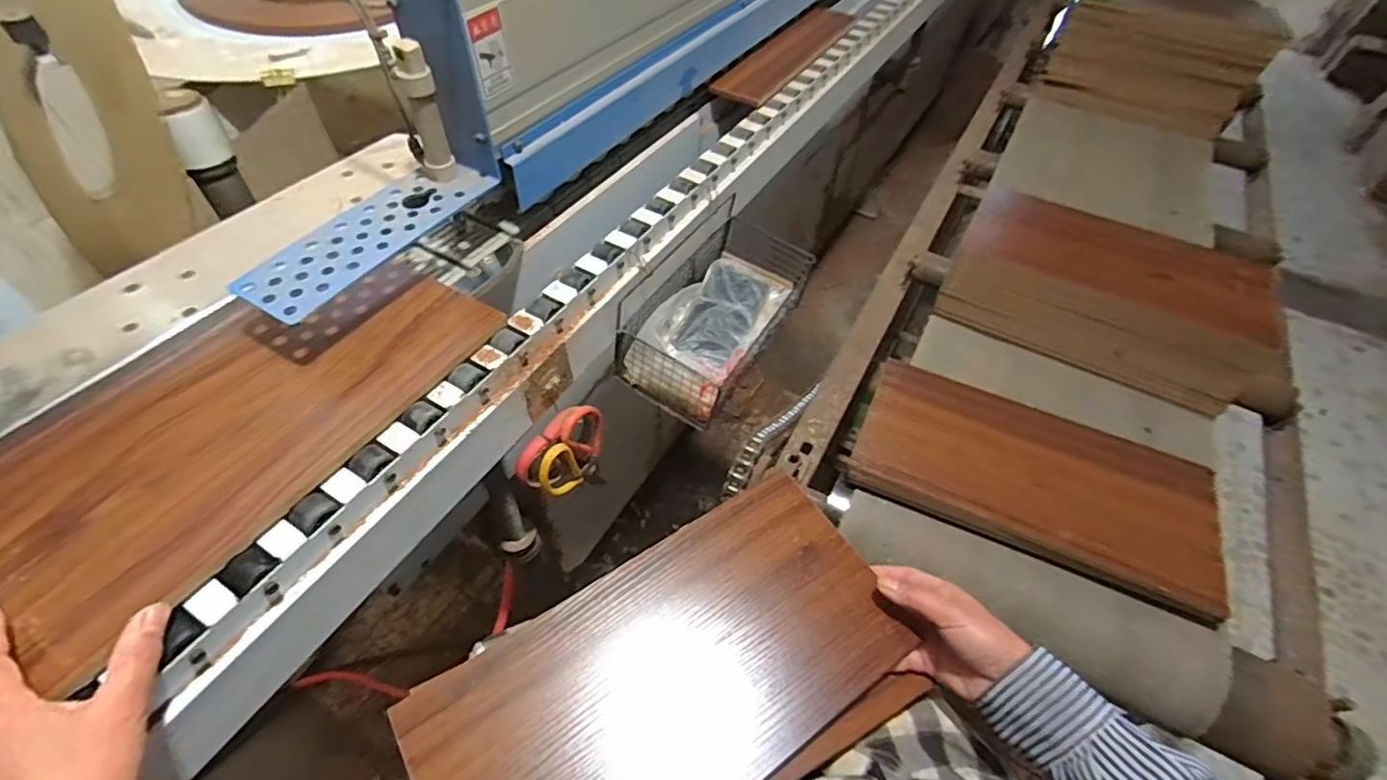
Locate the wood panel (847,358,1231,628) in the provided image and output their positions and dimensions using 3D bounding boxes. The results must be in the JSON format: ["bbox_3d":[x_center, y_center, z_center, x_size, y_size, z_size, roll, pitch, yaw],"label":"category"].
[{"bbox_3d":[0.400,0.094,0.705,0.391,0.022,0.207,21,53,12],"label":"wood panel"}]

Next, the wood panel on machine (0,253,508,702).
[{"bbox_3d":[-0.344,0.017,0.448,0.189,0.024,0.367,26,54,15],"label":"wood panel on machine"}]

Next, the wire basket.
[{"bbox_3d":[0.037,-0.101,0.738,0.129,0.106,0.273,27,55,16],"label":"wire basket"}]

